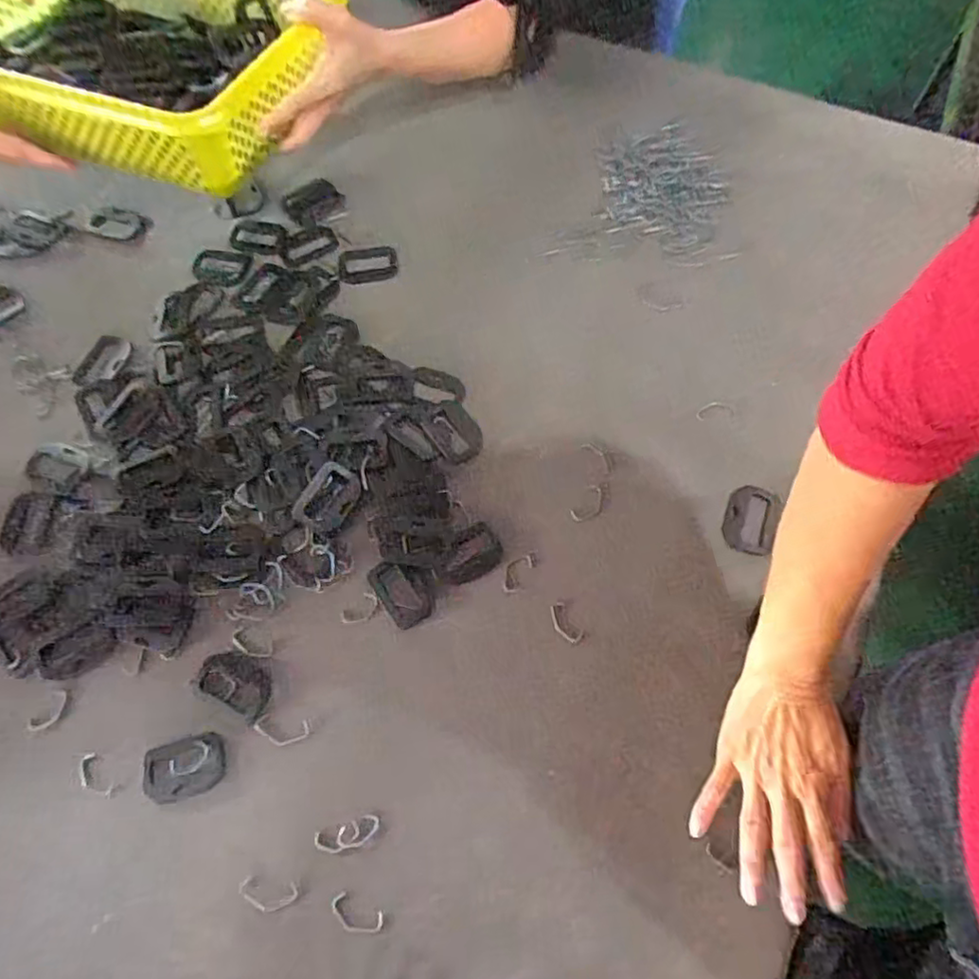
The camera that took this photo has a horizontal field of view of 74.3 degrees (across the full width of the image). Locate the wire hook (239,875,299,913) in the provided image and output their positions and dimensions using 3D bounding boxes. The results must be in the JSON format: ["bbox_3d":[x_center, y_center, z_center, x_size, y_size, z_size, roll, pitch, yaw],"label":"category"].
[{"bbox_3d":[-0.158,0.289,0.460,0.042,0.004,0.021,5,68,2],"label":"wire hook"}]

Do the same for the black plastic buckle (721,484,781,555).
[{"bbox_3d":[0.229,0.026,0.565,0.044,0.007,0.064,19,70,8],"label":"black plastic buckle"}]

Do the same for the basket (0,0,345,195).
[{"bbox_3d":[-0.321,-0.399,0.584,0.319,0.089,0.228,19,69,7],"label":"basket"}]

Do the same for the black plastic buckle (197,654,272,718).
[{"bbox_3d":[-0.202,0.152,0.516,0.061,0.006,0.039,24,70,9],"label":"black plastic buckle"}]

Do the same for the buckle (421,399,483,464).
[{"bbox_3d":[-0.033,-0.054,0.600,0.044,0.004,0.060,-33,72,-12],"label":"buckle"}]

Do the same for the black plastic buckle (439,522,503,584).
[{"bbox_3d":[-0.018,0.056,0.556,0.057,0.004,0.039,-34,72,-12],"label":"black plastic buckle"}]

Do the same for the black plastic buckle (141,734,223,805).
[{"bbox_3d":[-0.233,0.211,0.491,0.060,0.008,0.041,-14,69,-5],"label":"black plastic buckle"}]

